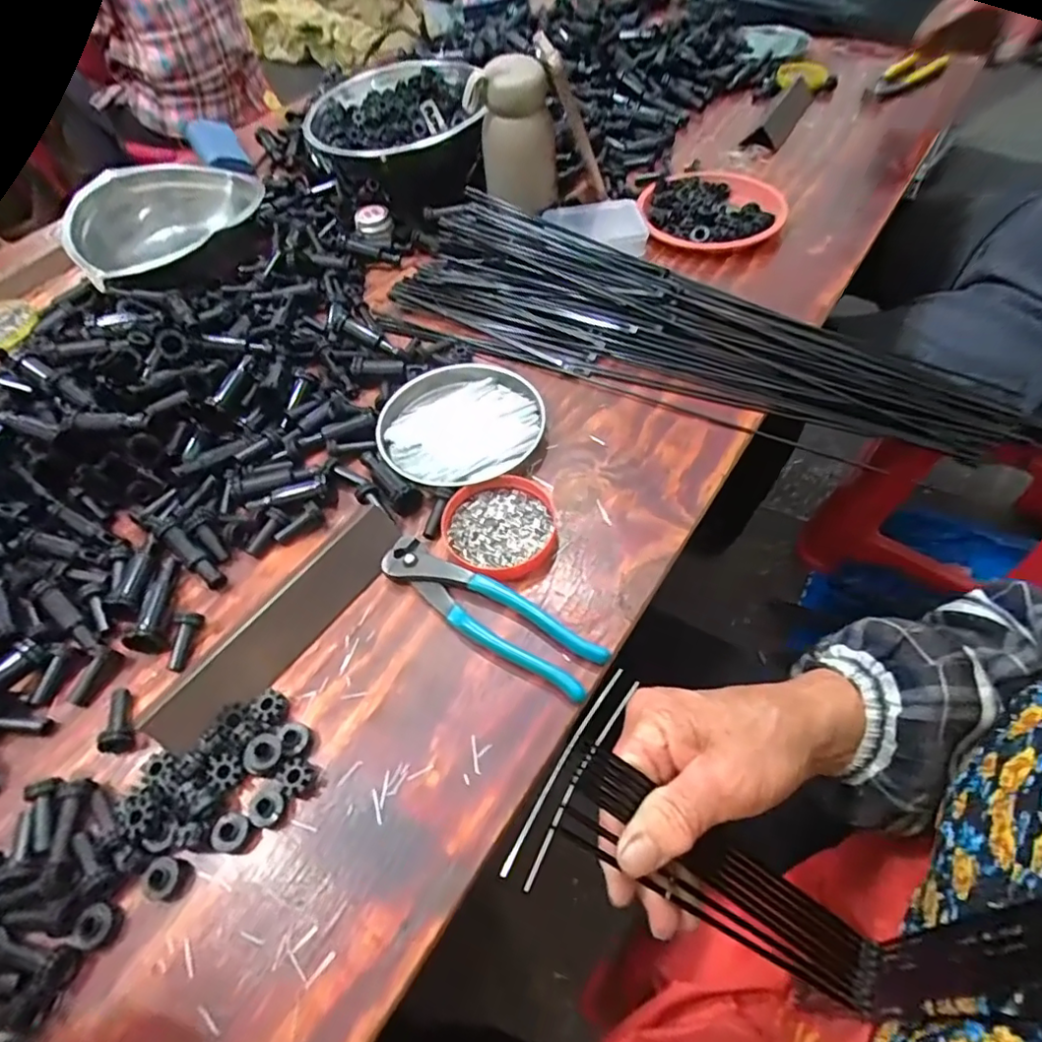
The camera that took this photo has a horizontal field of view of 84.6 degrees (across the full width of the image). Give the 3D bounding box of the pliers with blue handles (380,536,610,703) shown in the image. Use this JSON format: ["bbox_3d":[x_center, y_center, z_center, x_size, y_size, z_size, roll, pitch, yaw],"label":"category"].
[{"bbox_3d":[-0.023,0.058,0.375,0.162,0.012,0.040,28,62,20],"label":"pliers with blue handles"}]

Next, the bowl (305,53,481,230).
[{"bbox_3d":[-0.147,-0.441,0.661,0.183,0.092,0.190,-2,56,2],"label":"bowl"}]

